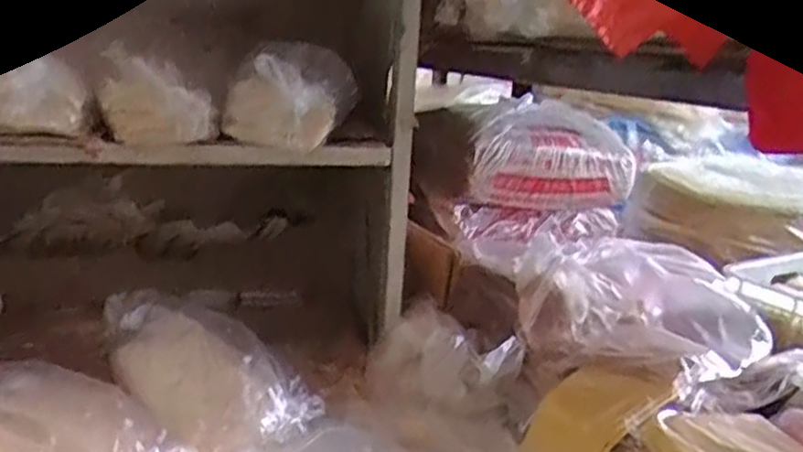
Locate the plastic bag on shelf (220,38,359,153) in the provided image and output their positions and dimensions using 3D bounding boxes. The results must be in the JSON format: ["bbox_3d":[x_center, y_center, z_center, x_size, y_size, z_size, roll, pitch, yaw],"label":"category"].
[{"bbox_3d":[-0.144,-0.171,0.945,0.138,0.118,0.144,6,15,10],"label":"plastic bag on shelf"}]

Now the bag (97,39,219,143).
[{"bbox_3d":[-0.293,-0.156,0.886,0.131,0.100,0.098,-2,16,-19],"label":"bag"}]

